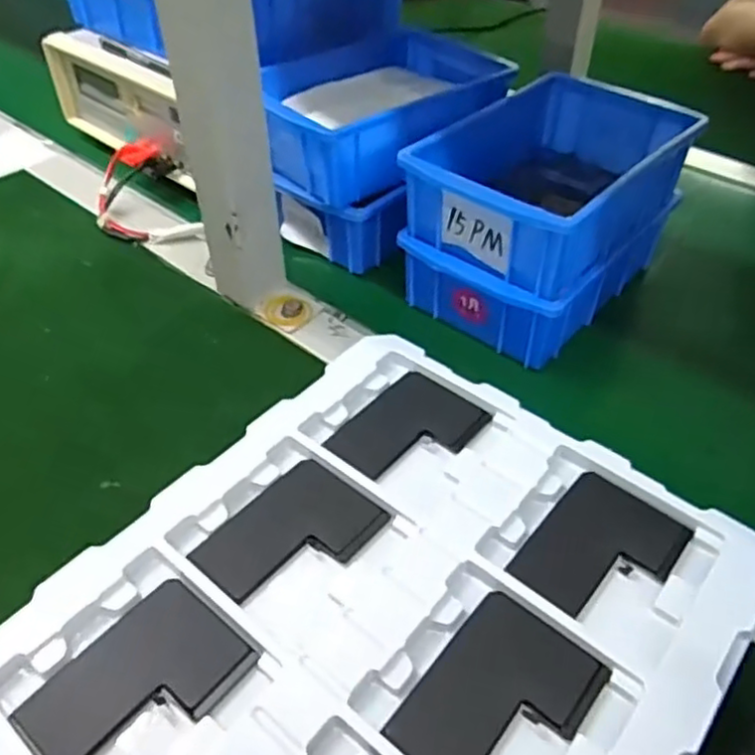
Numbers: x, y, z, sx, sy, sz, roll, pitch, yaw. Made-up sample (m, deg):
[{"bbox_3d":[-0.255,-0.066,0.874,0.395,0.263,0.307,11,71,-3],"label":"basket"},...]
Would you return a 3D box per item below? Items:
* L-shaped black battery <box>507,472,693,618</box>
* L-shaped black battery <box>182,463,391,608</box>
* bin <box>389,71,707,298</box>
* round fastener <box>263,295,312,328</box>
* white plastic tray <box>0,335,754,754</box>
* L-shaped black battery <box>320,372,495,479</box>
[{"bbox_3d":[0.121,0.093,0.368,0.065,0.005,0.088,31,53,28],"label":"L-shaped black battery"},{"bbox_3d":[-0.047,0.086,0.373,0.066,0.004,0.091,32,54,28],"label":"L-shaped black battery"},{"bbox_3d":[0.129,-0.150,0.502,0.134,0.064,0.199,31,53,28],"label":"bin"},{"bbox_3d":[-0.069,-0.051,0.527,0.035,0.007,0.035,0,45,0],"label":"round fastener"},{"bbox_3d":[0.007,0.115,0.338,0.278,0.013,0.308,30,53,27],"label":"white plastic tray"},{"bbox_3d":[0.021,0.033,0.429,0.067,0.004,0.090,31,53,27],"label":"L-shaped black battery"}]

